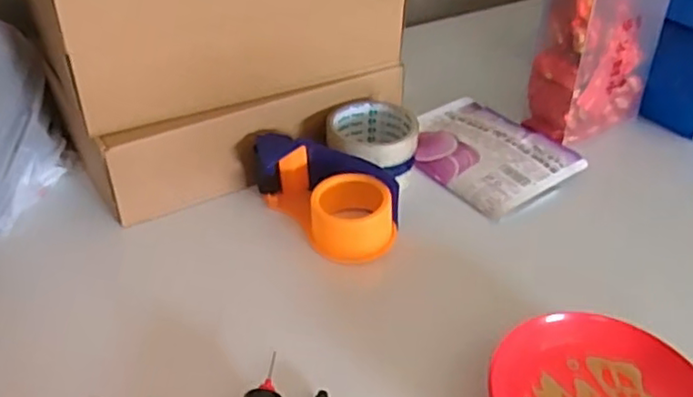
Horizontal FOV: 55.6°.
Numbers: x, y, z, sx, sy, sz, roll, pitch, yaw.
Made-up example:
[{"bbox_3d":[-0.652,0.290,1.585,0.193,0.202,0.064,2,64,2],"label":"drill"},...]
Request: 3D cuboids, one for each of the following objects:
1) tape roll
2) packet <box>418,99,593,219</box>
[{"bbox_3d":[0.025,-0.056,0.651,0.086,0.052,0.083,2,37,-1],"label":"tape roll"},{"bbox_3d":[0.140,-0.053,0.695,0.138,0.014,0.184,-25,42,-28],"label":"packet"}]

